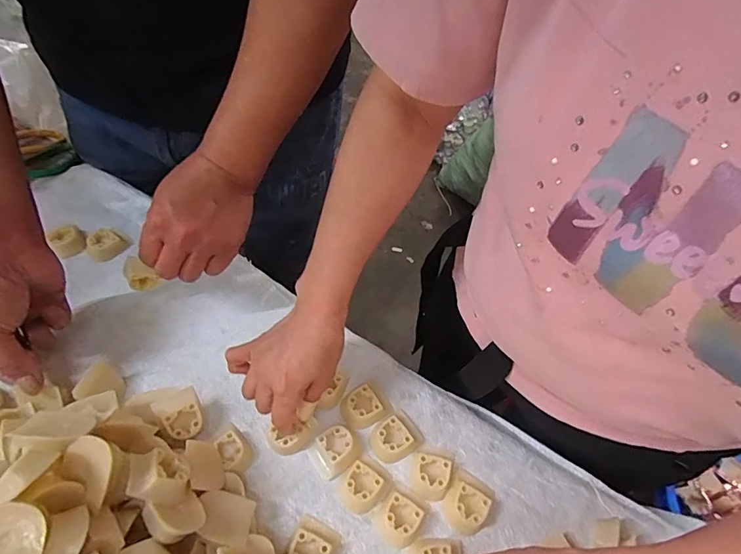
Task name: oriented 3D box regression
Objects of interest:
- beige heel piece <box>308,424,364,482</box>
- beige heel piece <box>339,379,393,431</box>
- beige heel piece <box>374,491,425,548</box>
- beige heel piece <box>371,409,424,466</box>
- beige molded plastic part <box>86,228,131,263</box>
[{"bbox_3d":[-0.032,0.162,0.407,0.046,0.017,0.038,-25,61,-21],"label":"beige heel piece"},{"bbox_3d":[-0.005,0.127,0.433,0.046,0.013,0.038,-23,60,-20],"label":"beige heel piece"},{"bbox_3d":[0.025,0.213,0.379,0.036,0.015,0.037,34,58,18],"label":"beige heel piece"},{"bbox_3d":[0.023,0.153,0.417,0.048,0.016,0.039,-26,61,-22],"label":"beige heel piece"},{"bbox_3d":[-0.317,-0.040,0.518,0.042,0.018,0.032,-36,65,-27],"label":"beige molded plastic part"}]

